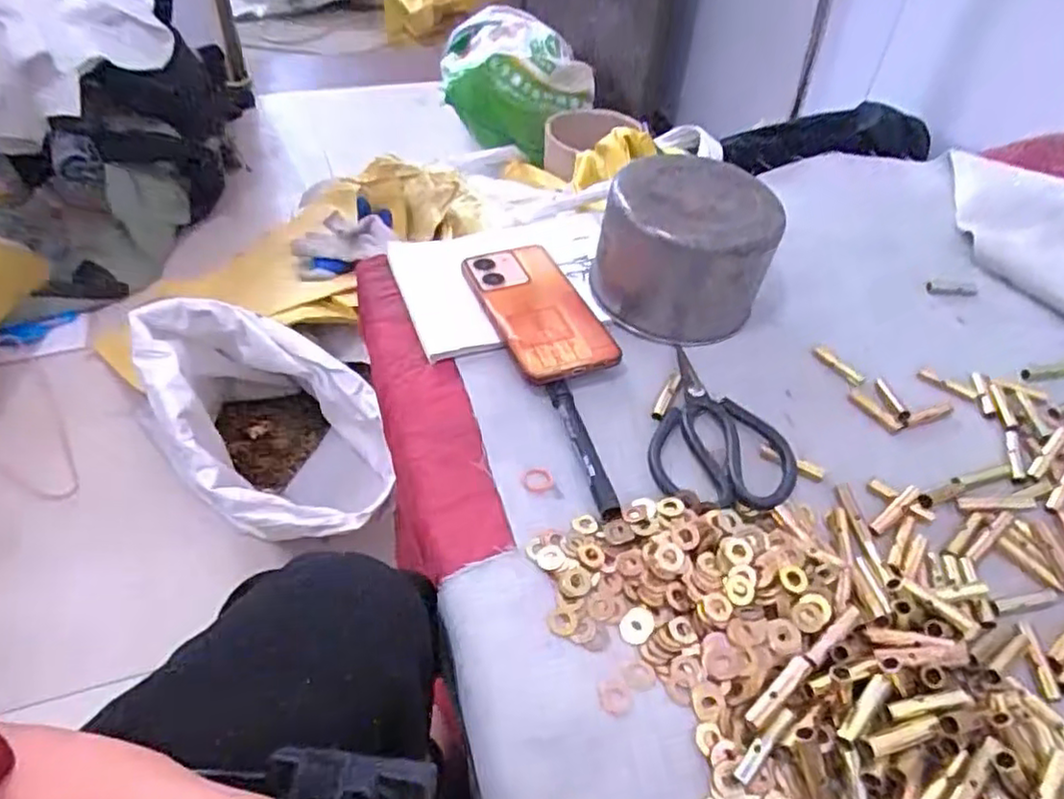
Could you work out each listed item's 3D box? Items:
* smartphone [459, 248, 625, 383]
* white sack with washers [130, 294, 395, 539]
[{"bbox_3d":[0.004,-0.074,0.549,0.074,0.013,0.155,-22,52,-15],"label":"smartphone"},{"bbox_3d":[-0.340,0.028,0.850,0.202,0.306,0.345,-31,55,-28],"label":"white sack with washers"}]

